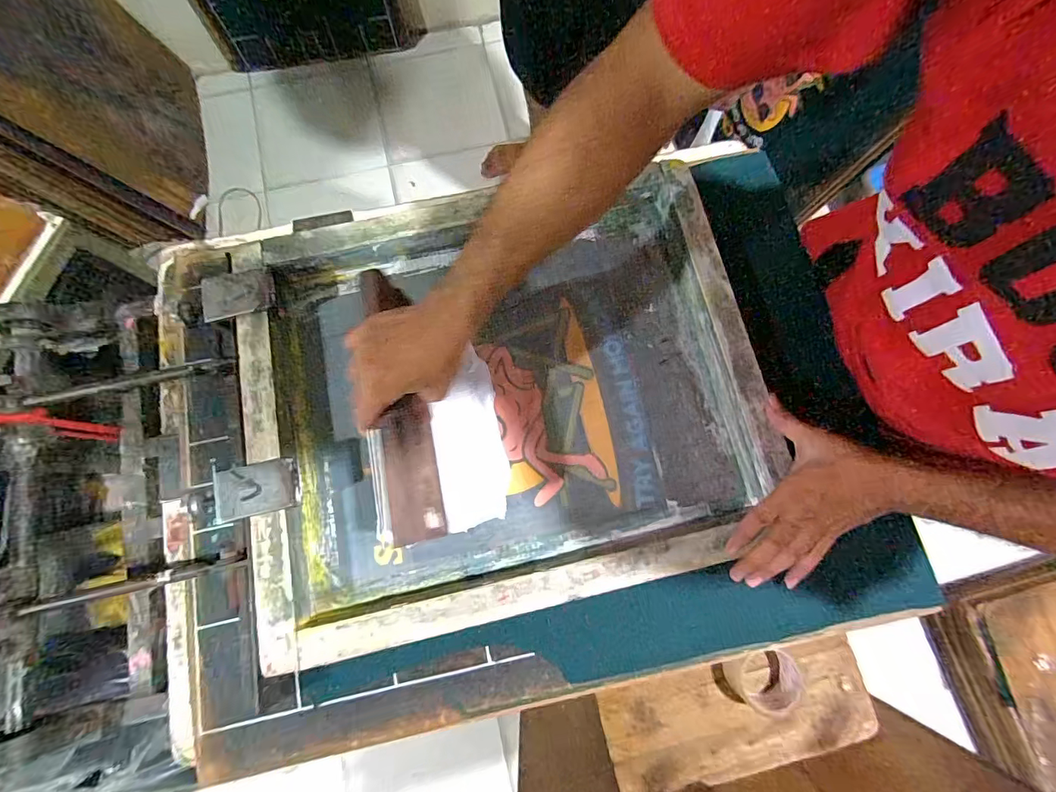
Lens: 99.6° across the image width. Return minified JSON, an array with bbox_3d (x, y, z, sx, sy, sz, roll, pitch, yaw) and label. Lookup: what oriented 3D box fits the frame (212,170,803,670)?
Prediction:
[{"bbox_3d":[-0.032,-0.012,0.516,0.556,0.053,0.472,-12,79,-2],"label":"frame"}]

